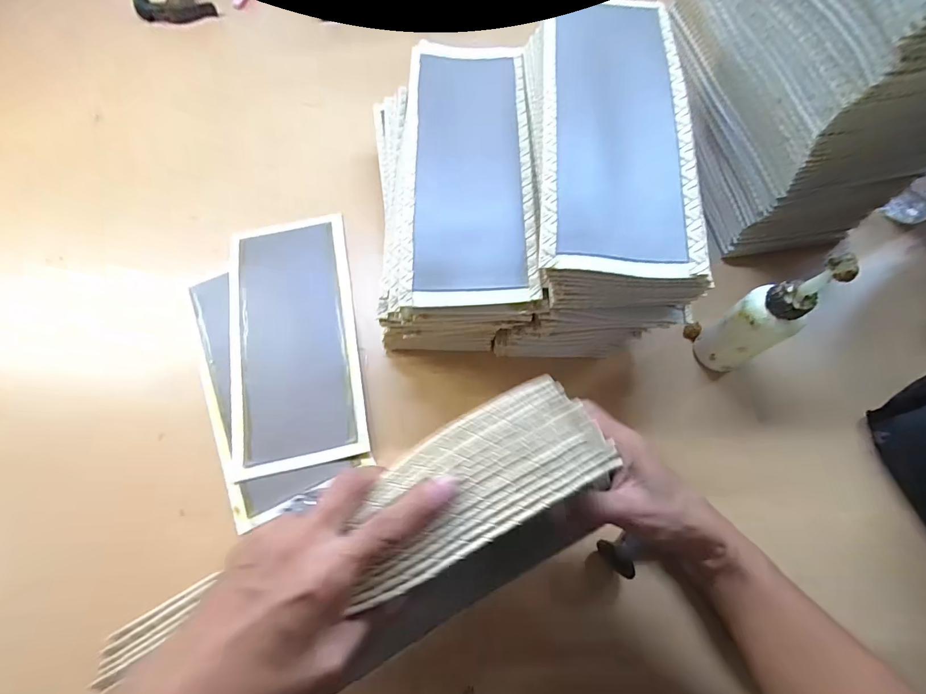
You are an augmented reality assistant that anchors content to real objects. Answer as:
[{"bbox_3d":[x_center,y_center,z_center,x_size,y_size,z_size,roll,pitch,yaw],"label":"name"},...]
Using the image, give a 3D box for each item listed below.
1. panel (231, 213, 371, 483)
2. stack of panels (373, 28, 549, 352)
[{"bbox_3d":[-0.180,-0.018,0.436,0.128,0.011,0.284,-12,69,-3],"label":"panel"},{"bbox_3d":[0.001,-0.134,0.406,0.138,0.132,0.277,2,69,3],"label":"stack of panels"}]

